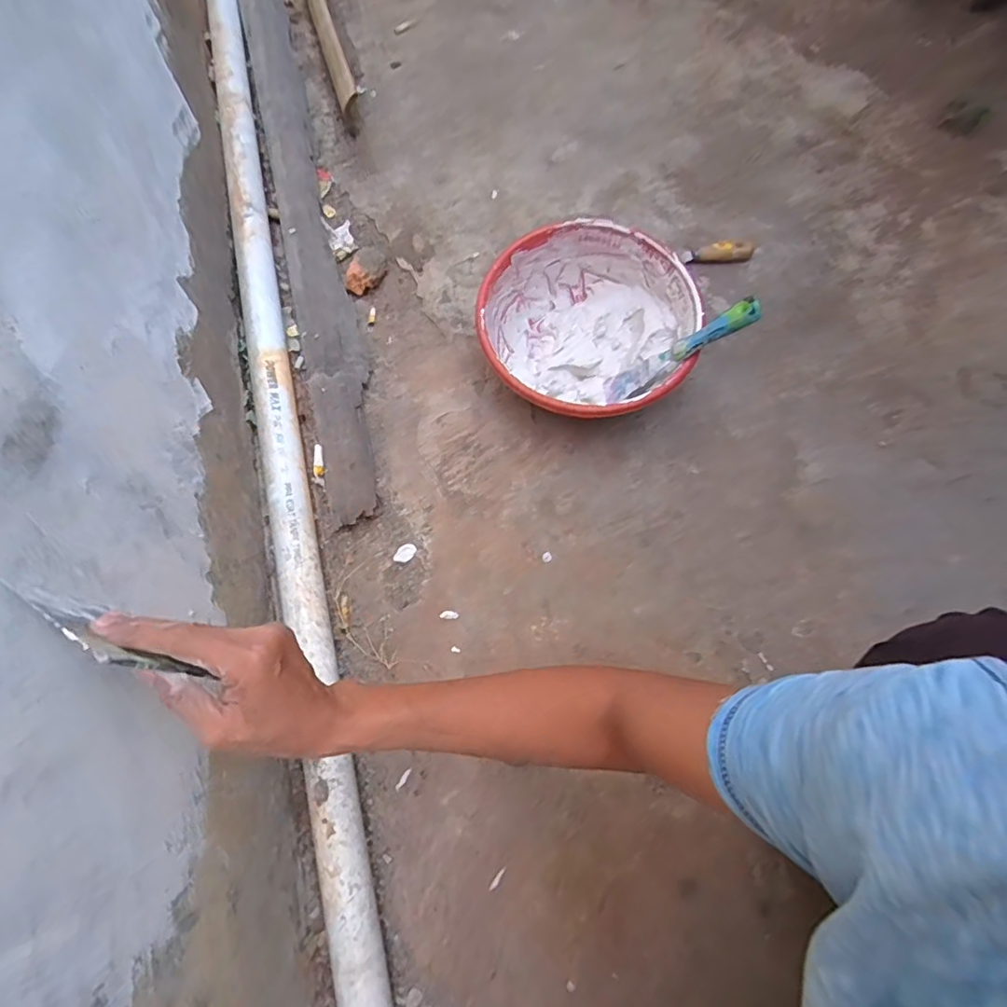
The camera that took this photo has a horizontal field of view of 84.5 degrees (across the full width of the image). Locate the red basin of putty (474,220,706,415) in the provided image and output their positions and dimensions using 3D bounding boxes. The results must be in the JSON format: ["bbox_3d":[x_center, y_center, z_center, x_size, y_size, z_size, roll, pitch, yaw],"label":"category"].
[{"bbox_3d":[0.098,-0.207,0.688,0.245,0.107,0.247,0,71,0],"label":"red basin of putty"}]

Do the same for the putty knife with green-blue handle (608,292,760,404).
[{"bbox_3d":[0.197,-0.168,0.627,0.030,0.190,0.043,8,65,-40],"label":"putty knife with green-blue handle"}]

